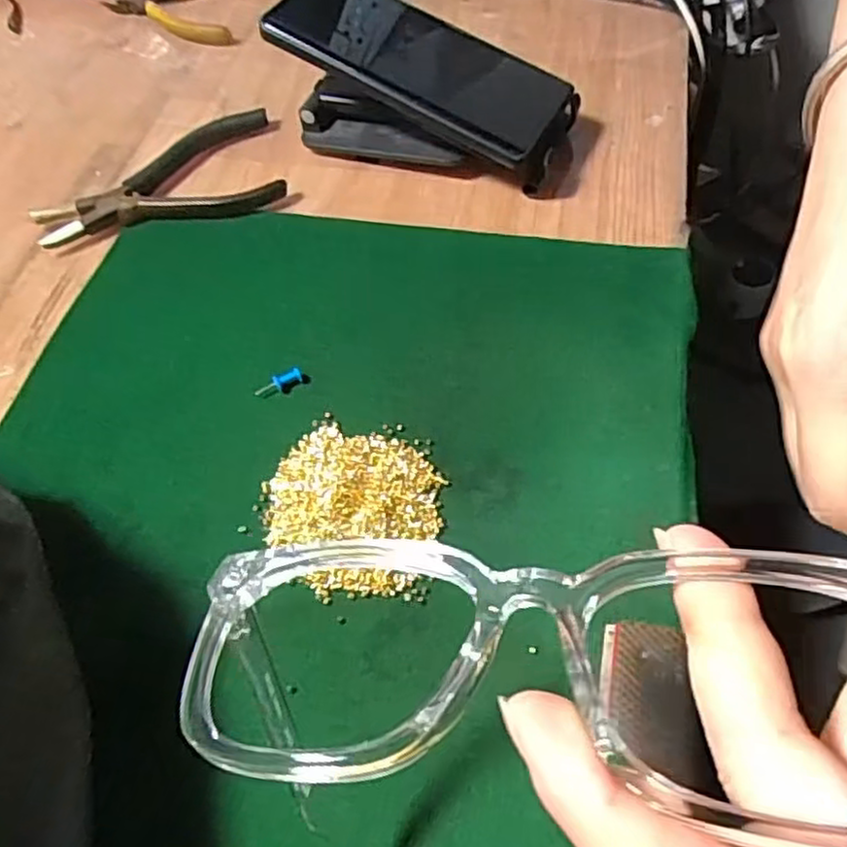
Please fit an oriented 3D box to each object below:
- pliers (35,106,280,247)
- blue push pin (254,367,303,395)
[{"bbox_3d":[-0.157,-0.149,0.423,0.139,0.017,0.084,-11,58,-3],"label":"pliers"},{"bbox_3d":[-0.068,-0.019,0.331,0.023,0.006,0.006,-28,60,-13],"label":"blue push pin"}]

